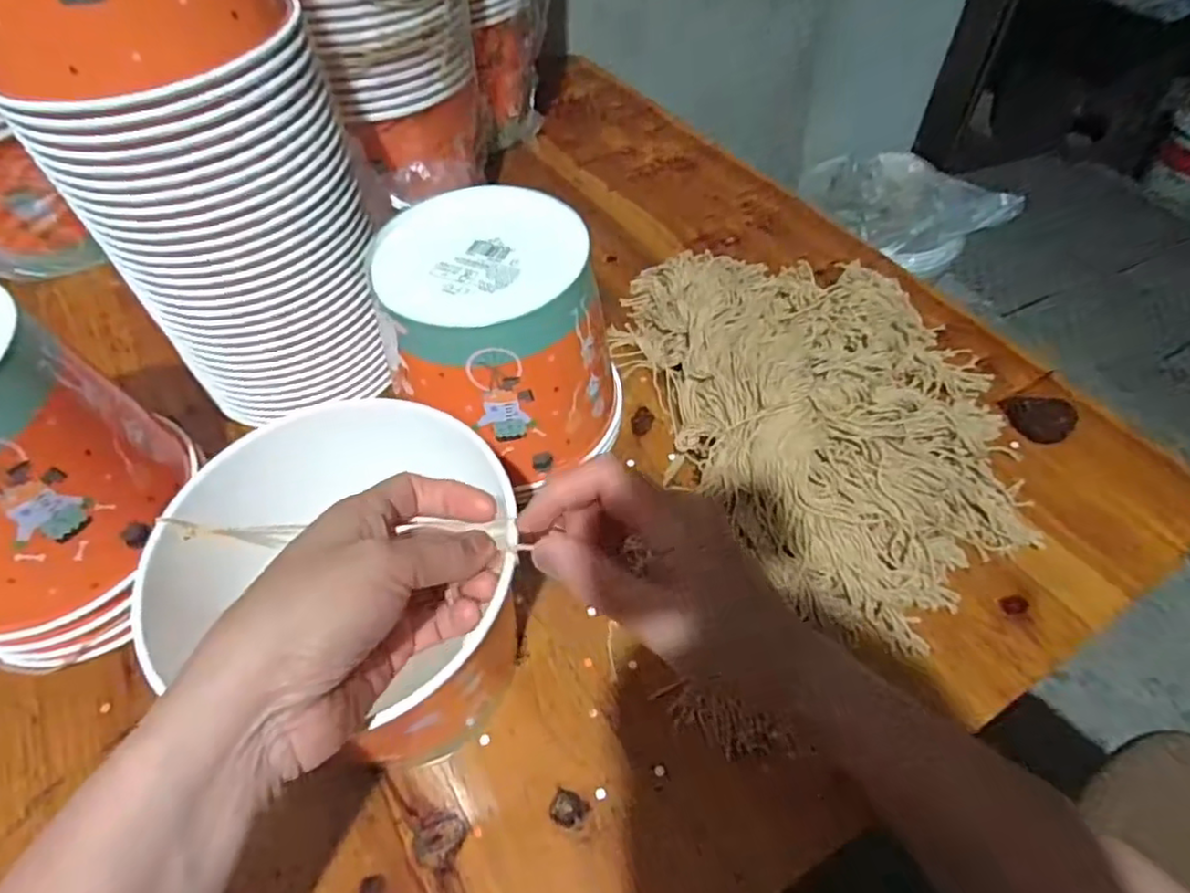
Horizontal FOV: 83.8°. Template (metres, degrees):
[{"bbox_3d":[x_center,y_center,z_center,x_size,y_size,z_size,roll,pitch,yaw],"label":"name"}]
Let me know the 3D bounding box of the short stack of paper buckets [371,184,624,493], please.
[{"bbox_3d":[-0.058,-0.064,0.446,0.140,0.153,0.146,-16,54,-10],"label":"short stack of paper buckets"}]

